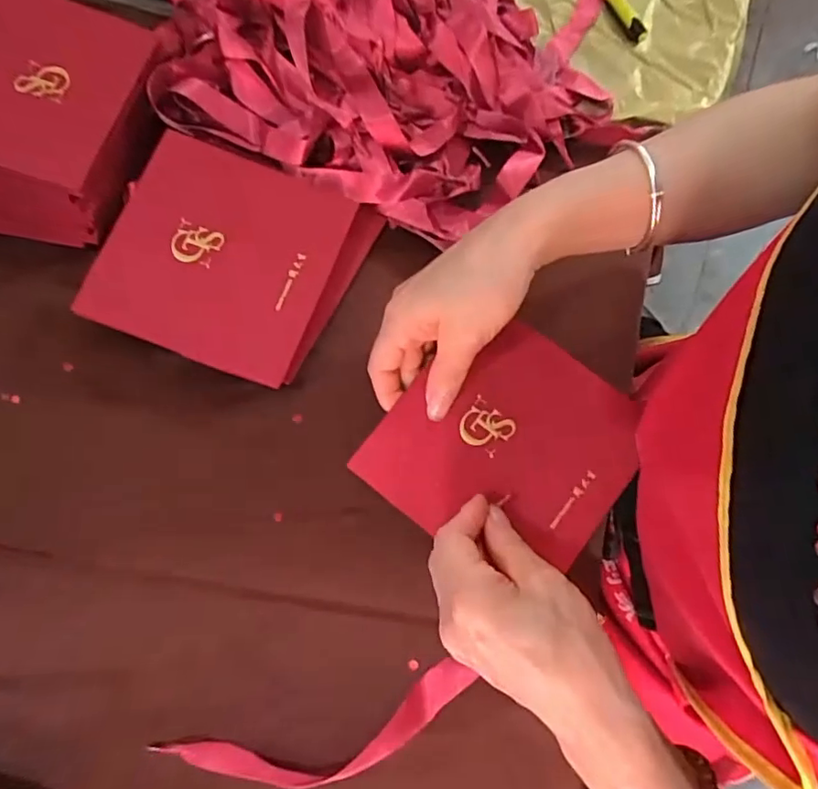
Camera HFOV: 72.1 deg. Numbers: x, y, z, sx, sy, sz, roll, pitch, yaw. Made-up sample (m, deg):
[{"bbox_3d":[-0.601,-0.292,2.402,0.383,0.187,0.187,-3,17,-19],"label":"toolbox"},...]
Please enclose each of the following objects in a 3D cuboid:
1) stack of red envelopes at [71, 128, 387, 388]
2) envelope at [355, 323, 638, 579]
[{"bbox_3d":[-0.118,-0.090,0.375,0.153,0.034,0.142,20,74,6],"label":"stack of red envelopes"},{"bbox_3d":[0.059,0.030,0.334,0.135,0.008,0.133,38,85,3],"label":"envelope"}]

